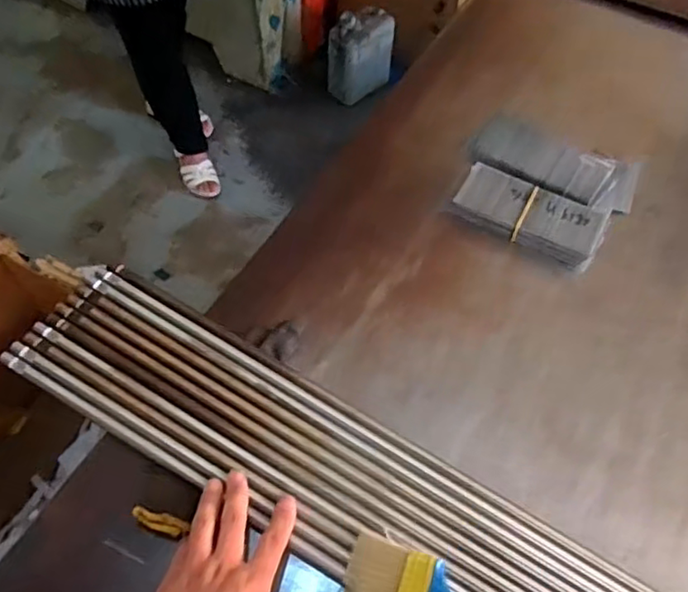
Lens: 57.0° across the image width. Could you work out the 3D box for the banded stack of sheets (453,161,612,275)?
[{"bbox_3d":[0.212,-0.095,0.724,0.164,0.017,0.078,24,79,13],"label":"banded stack of sheets"}]

